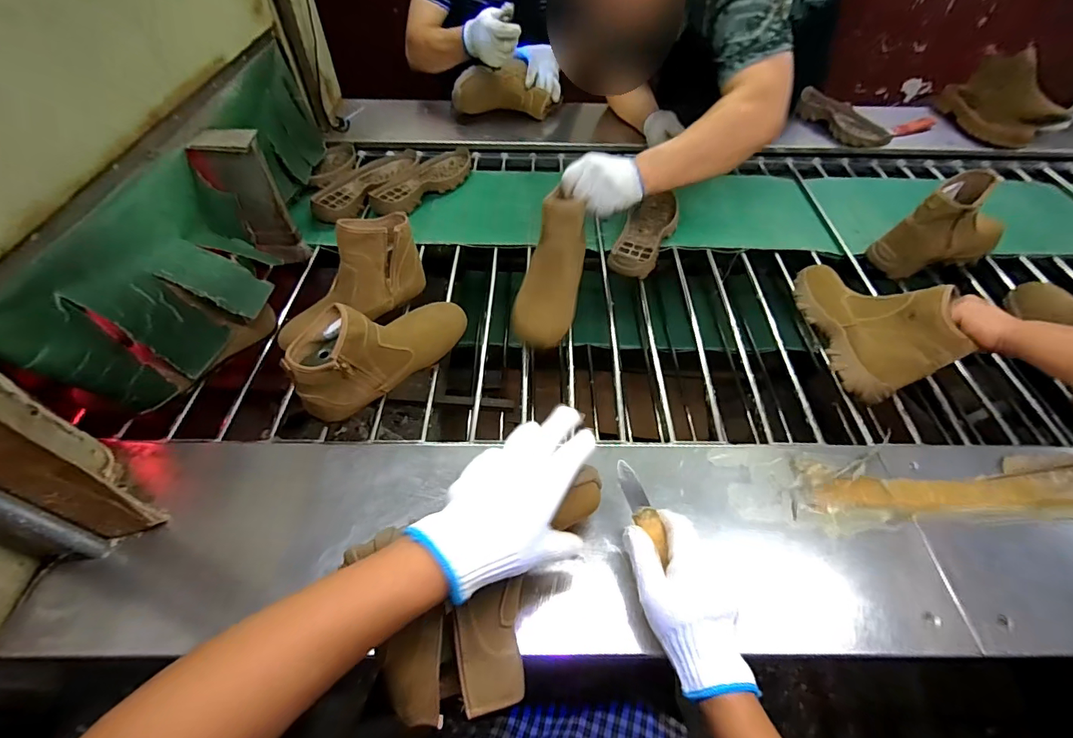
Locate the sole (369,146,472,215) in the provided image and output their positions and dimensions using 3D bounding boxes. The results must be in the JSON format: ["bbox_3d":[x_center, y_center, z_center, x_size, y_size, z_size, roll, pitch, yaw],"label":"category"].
[{"bbox_3d":[-0.243,-0.414,1.004,0.116,0.038,0.267,28,57,18],"label":"sole"}]

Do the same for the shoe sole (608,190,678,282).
[{"bbox_3d":[0.219,-0.274,0.912,0.094,0.033,0.256,21,52,14],"label":"shoe sole"}]

